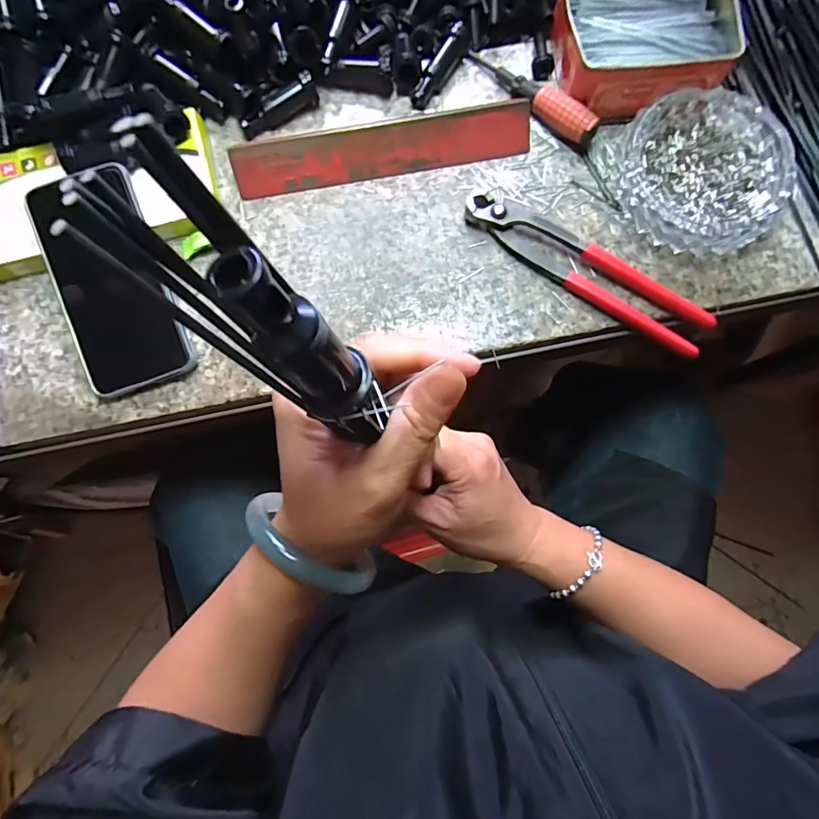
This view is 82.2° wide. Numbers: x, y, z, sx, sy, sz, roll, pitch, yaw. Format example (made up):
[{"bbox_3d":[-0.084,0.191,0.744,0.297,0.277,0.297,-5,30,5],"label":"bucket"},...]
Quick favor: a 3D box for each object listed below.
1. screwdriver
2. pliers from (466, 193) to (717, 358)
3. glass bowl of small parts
[{"bbox_3d":[0.095,-0.252,0.375,0.018,0.025,0.128,-41,71,-7],"label":"screwdriver"},{"bbox_3d":[0.130,-0.105,0.351,0.195,0.017,0.041,32,81,5],"label":"pliers"},{"bbox_3d":[0.214,-0.175,0.347,0.117,0.030,0.115,0,80,0],"label":"glass bowl of small parts"}]

